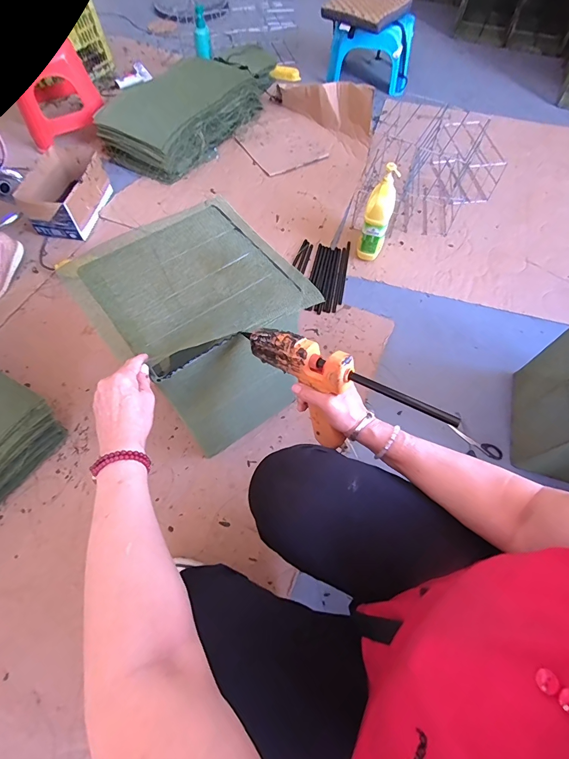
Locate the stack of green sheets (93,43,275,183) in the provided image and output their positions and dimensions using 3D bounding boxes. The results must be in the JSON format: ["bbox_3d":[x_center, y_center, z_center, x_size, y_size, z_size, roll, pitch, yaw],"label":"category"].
[{"bbox_3d":[-0.345,-1.125,1.466,0.363,0.145,0.798,33,68,15],"label":"stack of green sheets"}]

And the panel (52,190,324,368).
[{"bbox_3d":[-0.159,-0.165,0.586,0.312,0.029,0.307,-35,69,-16],"label":"panel"}]

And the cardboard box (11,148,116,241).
[{"bbox_3d":[-0.730,-0.647,1.227,0.181,0.123,0.332,8,64,4],"label":"cardboard box"}]

